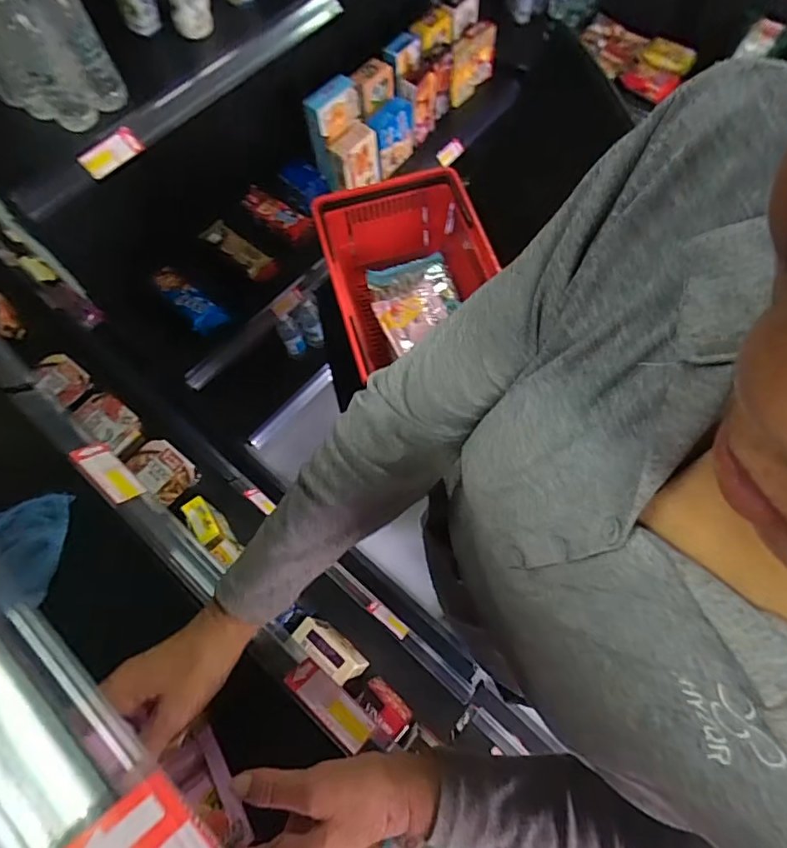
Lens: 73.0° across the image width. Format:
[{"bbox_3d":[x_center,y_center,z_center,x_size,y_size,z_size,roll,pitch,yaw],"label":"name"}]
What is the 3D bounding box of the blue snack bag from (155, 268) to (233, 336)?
[{"bbox_3d":[-0.530,-0.321,1.353,0.209,0.048,0.087,43,74,-5],"label":"blue snack bag"}]

